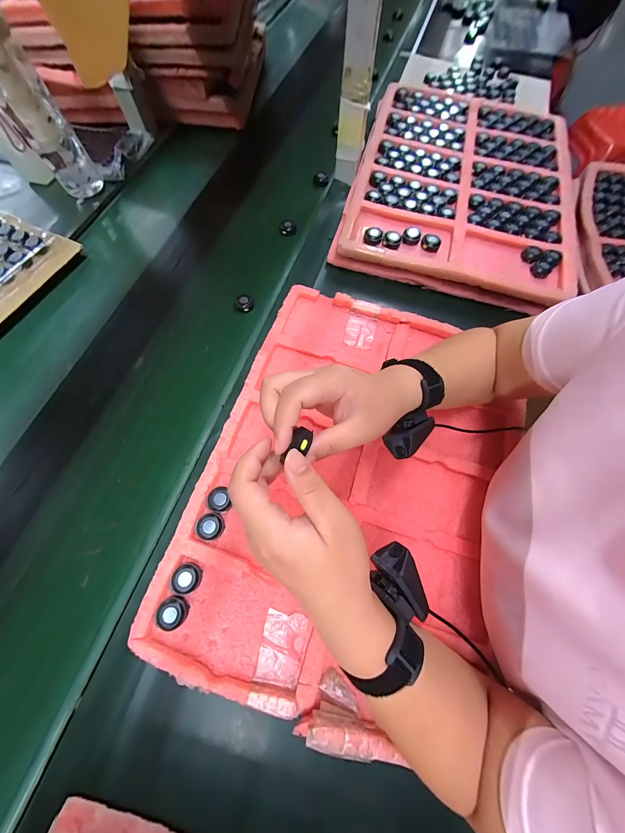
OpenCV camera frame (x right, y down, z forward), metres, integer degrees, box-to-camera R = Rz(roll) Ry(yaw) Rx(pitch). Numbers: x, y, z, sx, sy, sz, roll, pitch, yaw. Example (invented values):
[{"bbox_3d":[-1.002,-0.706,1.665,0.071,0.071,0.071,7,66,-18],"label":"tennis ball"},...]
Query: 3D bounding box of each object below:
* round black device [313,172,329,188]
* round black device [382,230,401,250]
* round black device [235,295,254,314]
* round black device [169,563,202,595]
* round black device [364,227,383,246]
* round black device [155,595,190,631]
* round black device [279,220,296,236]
[{"bbox_3d":[0.017,-0.482,0.588,0.035,0.032,0.014,23,77,9],"label":"round black device"},{"bbox_3d":[0.127,-0.283,0.463,0.028,0.013,0.028,0,69,1],"label":"round black device"},{"bbox_3d":[-0.112,-0.185,0.469,0.029,0.016,0.029,0,69,1],"label":"round black device"},{"bbox_3d":[-0.136,0.175,0.312,0.028,0.016,0.028,0,69,1],"label":"round black device"},{"bbox_3d":[0.099,-0.293,0.468,0.029,0.010,0.035,13,69,6],"label":"round black device"},{"bbox_3d":[-0.146,0.204,0.300,0.030,0.015,0.029,0,69,1],"label":"round black device"},{"bbox_3d":[-0.045,-0.349,0.536,0.030,0.018,0.030,-5,69,-1],"label":"round black device"}]

